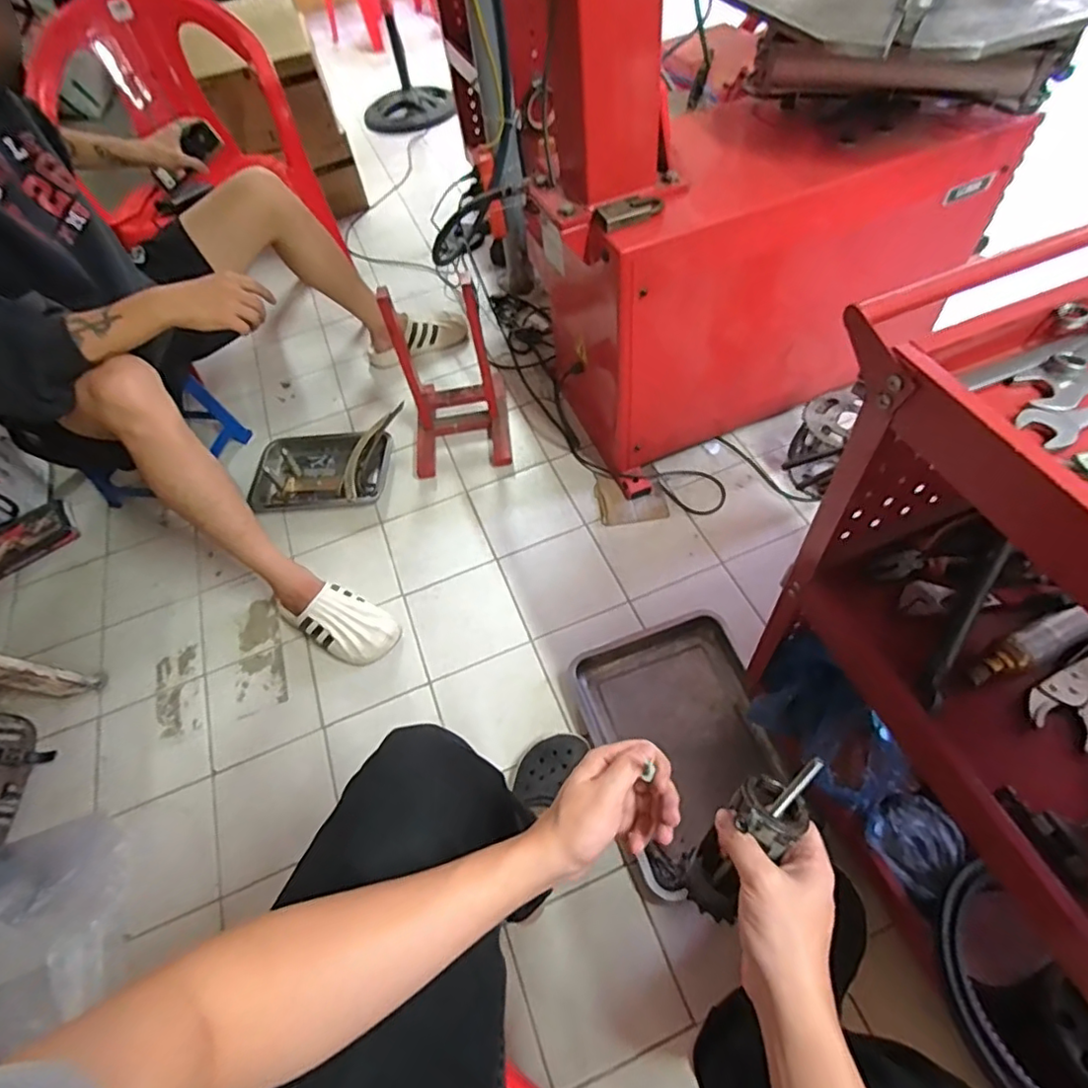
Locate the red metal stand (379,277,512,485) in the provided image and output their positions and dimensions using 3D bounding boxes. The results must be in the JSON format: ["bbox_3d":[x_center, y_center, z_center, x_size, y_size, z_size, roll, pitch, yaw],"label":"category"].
[{"bbox_3d":[-0.210,-0.383,1.285,0.222,0.361,0.287,-8,56,1],"label":"red metal stand"}]

